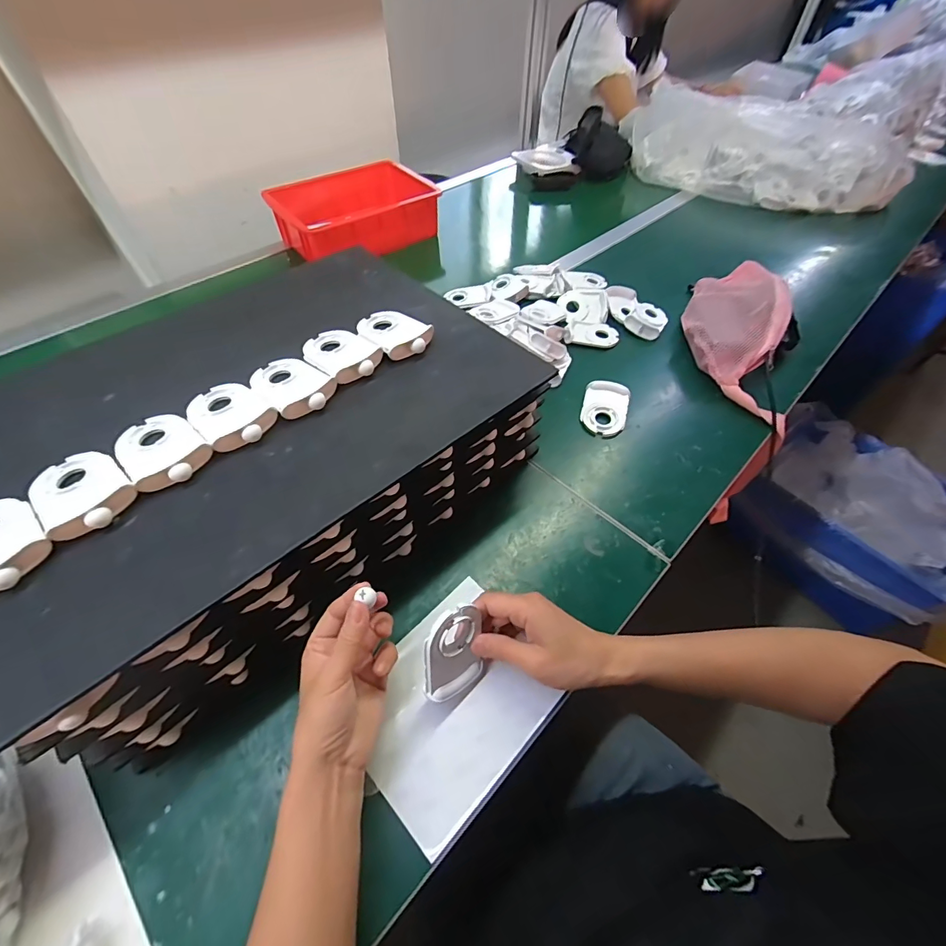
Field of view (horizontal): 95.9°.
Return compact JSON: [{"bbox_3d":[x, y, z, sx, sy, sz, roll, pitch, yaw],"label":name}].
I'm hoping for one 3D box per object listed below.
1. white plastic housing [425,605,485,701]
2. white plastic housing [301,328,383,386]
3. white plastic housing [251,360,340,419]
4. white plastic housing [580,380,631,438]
[{"bbox_3d":[-0.016,0.147,0.352,0.057,0.083,0.012,-17,27,-34],"label":"white plastic housing"},{"bbox_3d":[-0.134,-0.122,0.430,0.089,0.011,0.059,37,61,24],"label":"white plastic housing"},{"bbox_3d":[-0.170,-0.084,0.400,0.085,0.013,0.057,37,60,23],"label":"white plastic housing"},{"bbox_3d":[0.182,-0.091,0.584,0.060,0.020,0.081,12,54,9],"label":"white plastic housing"}]

